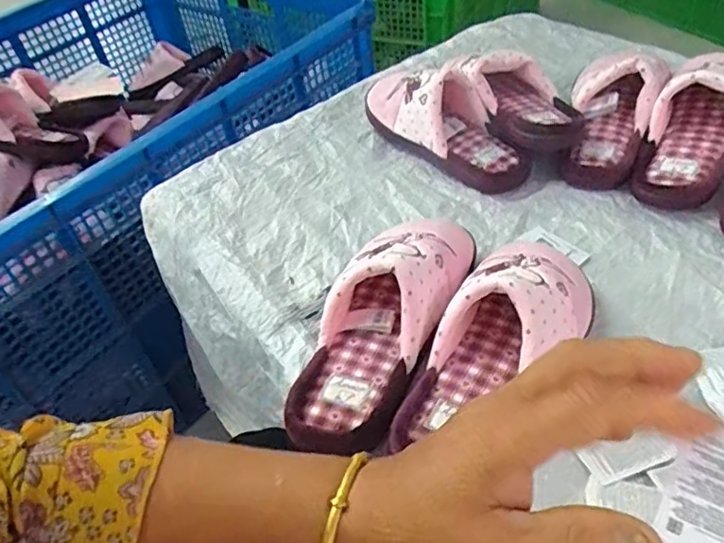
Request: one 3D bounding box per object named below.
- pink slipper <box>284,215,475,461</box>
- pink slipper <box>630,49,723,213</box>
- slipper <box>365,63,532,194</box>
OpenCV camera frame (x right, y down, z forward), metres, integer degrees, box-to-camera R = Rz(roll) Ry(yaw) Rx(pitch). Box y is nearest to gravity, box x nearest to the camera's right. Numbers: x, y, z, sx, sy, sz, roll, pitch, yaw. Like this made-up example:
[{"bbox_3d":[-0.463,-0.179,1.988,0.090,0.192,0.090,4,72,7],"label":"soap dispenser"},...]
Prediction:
[{"bbox_3d":[0.021,0.029,0.450,0.083,0.082,0.238,16,49,22],"label":"pink slipper"},{"bbox_3d":[0.351,-0.162,0.588,0.095,0.066,0.224,22,69,27],"label":"pink slipper"},{"bbox_3d":[0.089,-0.176,0.658,0.084,0.076,0.236,-36,51,-26],"label":"slipper"}]

